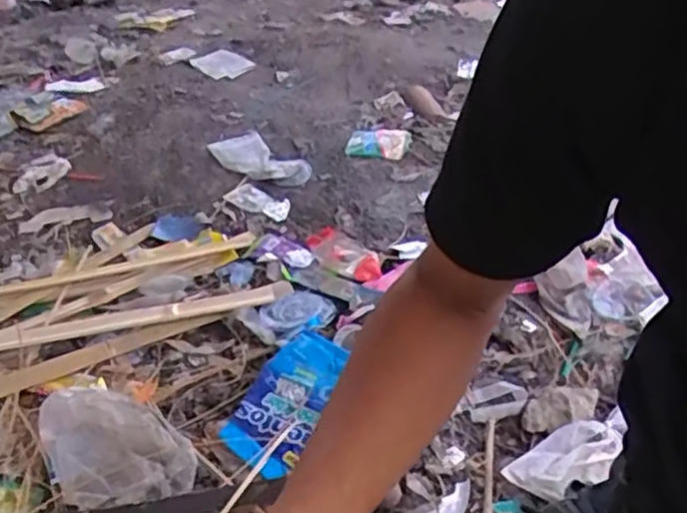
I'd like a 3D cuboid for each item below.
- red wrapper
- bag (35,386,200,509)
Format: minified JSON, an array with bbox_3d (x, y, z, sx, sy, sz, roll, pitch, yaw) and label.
[{"bbox_3d":[-0.002,-0.008,1.153,0.068,0.015,0.162,-29,42,-31],"label":"red wrapper"},{"bbox_3d":[-0.273,0.222,0.824,0.186,0.058,0.135,-4,35,0],"label":"bag"}]

